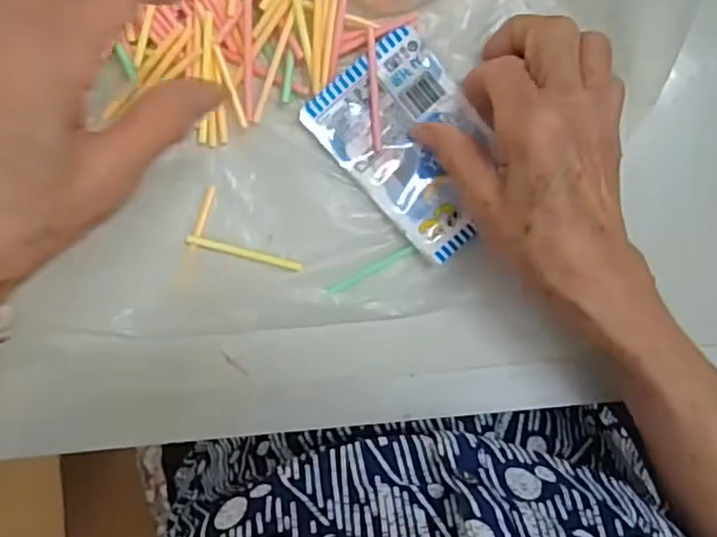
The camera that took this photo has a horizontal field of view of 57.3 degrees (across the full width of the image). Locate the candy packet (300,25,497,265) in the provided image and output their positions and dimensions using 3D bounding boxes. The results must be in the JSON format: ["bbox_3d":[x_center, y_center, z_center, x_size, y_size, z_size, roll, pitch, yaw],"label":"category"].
[{"bbox_3d":[0.031,-0.063,0.338,0.069,0.014,0.103,-42,94,3],"label":"candy packet"}]

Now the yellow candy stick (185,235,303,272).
[{"bbox_3d":[-0.060,-0.008,0.344,0.061,0.004,0.005,14,95,-2],"label":"yellow candy stick"}]

